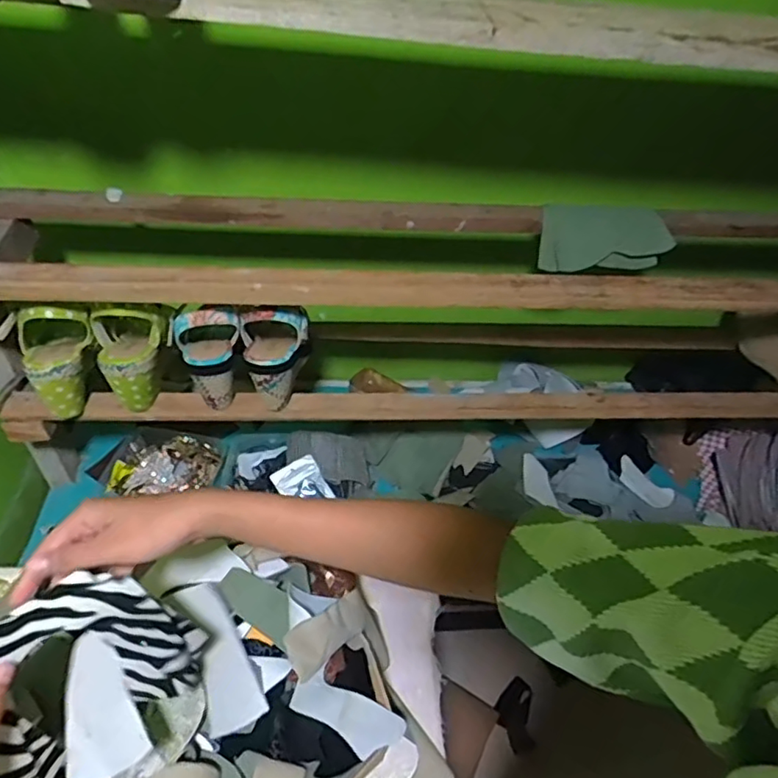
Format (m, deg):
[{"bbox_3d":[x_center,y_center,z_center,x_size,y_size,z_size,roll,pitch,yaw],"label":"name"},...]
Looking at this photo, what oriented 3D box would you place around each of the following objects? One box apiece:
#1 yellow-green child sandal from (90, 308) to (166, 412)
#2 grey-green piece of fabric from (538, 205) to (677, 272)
[{"bbox_3d":[-0.312,-0.043,0.716,0.083,0.129,0.079,-17,49,-22],"label":"yellow-green child sandal"},{"bbox_3d":[0.290,-0.198,0.778,0.176,0.080,0.034,2,45,-5],"label":"grey-green piece of fabric"}]

